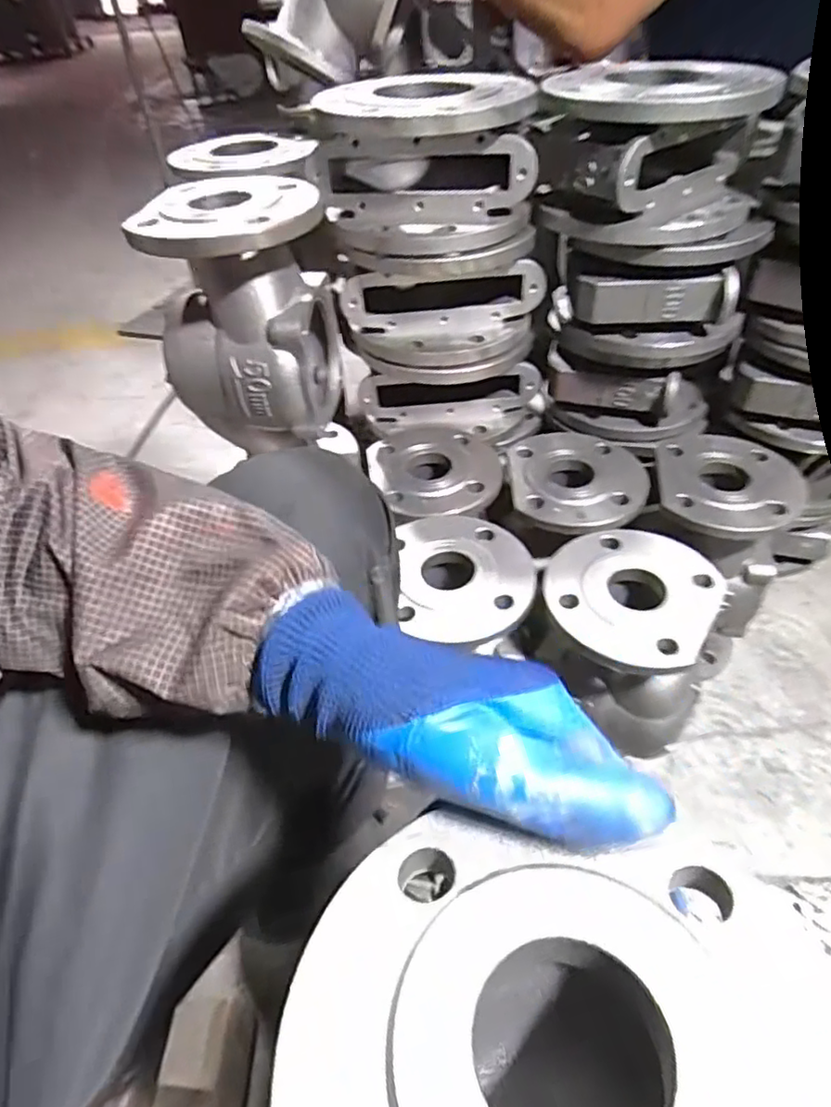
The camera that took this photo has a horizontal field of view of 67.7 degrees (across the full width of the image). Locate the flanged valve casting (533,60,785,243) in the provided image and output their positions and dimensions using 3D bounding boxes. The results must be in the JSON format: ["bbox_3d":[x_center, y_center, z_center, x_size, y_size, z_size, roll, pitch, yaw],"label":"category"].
[{"bbox_3d":[0.226,-0.392,0.601,0.204,0.118,0.197,12,47,16],"label":"flanged valve casting"}]

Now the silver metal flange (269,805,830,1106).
[{"bbox_3d":[0.043,0.151,0.182,0.153,0.070,0.124,4,46,9],"label":"silver metal flange"}]

